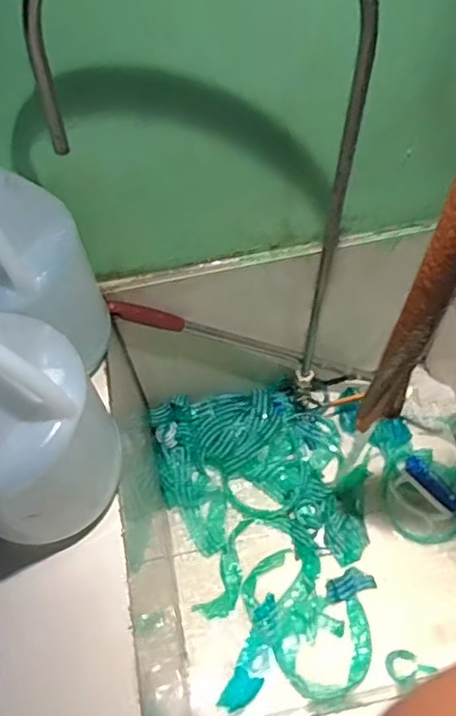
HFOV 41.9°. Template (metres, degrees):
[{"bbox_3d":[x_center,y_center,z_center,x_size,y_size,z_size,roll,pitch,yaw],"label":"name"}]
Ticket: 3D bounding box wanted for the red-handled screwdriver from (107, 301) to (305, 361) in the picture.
[{"bbox_3d":[-0.018,-0.033,0.800,0.305,0.025,0.025,13,51,-38],"label":"red-handled screwdriver"}]

